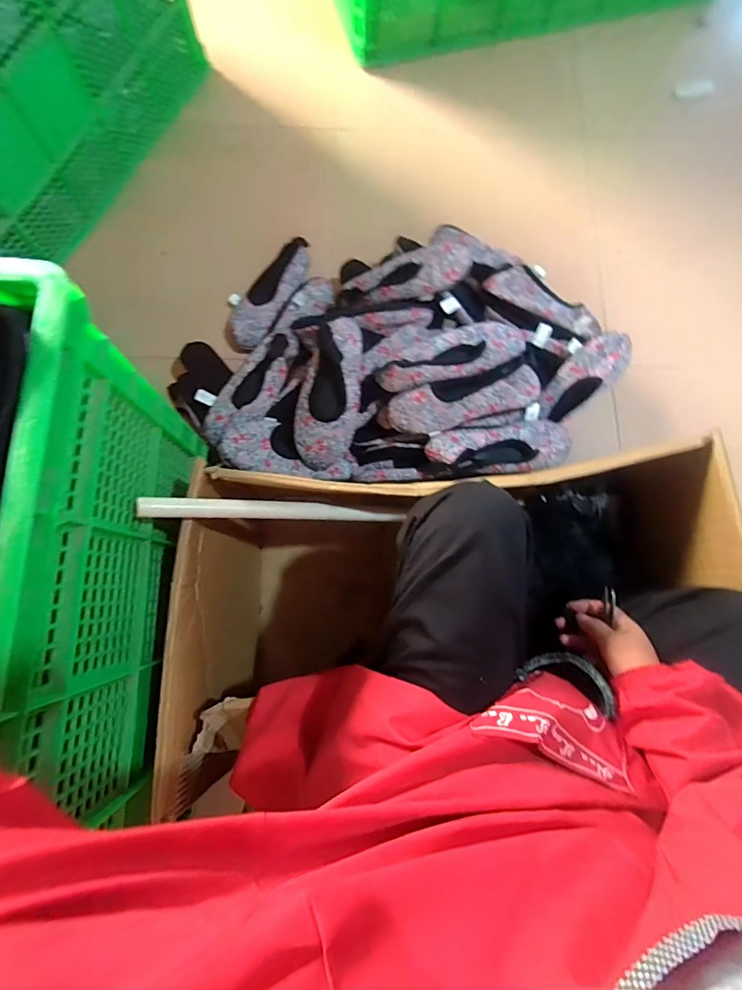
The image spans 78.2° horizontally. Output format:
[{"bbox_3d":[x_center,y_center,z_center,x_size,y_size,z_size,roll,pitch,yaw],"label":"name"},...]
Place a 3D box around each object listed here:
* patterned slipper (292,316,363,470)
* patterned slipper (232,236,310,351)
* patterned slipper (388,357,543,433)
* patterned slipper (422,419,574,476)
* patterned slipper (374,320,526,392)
[{"bbox_3d":[-0.073,-0.174,0.792,0.111,0.060,0.252,7,102,0],"label":"patterned slipper"},{"bbox_3d":[-0.202,-0.420,0.941,0.090,0.043,0.277,25,79,4],"label":"patterned slipper"},{"bbox_3d":[0.159,-0.165,0.780,0.260,0.047,0.078,-14,79,-4],"label":"patterned slipper"},{"bbox_3d":[0.230,-0.081,0.796,0.251,0.049,0.088,-8,79,-3],"label":"patterned slipper"},{"bbox_3d":[0.138,-0.241,0.786,0.262,0.044,0.092,-18,80,-5],"label":"patterned slipper"}]

